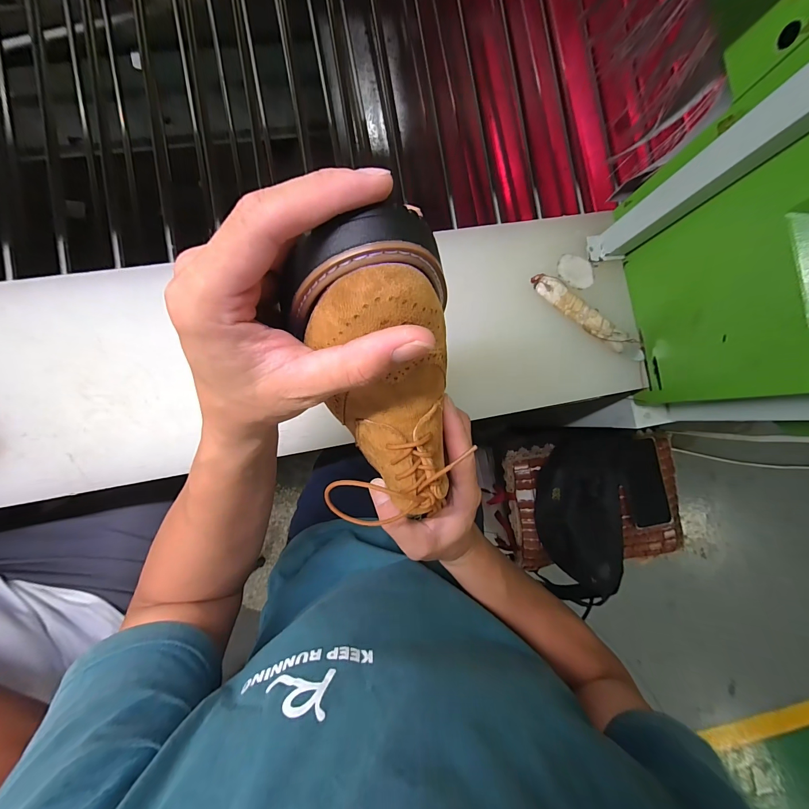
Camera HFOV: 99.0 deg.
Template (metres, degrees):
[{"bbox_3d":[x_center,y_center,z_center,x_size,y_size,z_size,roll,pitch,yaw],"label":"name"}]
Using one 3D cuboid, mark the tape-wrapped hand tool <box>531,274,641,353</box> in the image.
[{"bbox_3d":[0.222,-0.116,0.435,0.143,0.010,0.028,36,84,-3],"label":"tape-wrapped hand tool"}]

